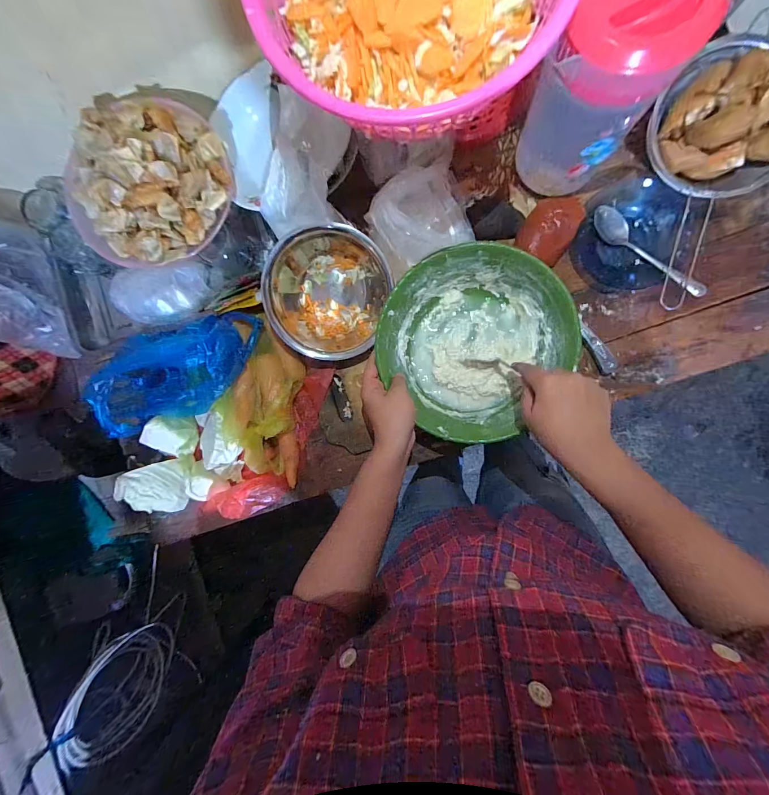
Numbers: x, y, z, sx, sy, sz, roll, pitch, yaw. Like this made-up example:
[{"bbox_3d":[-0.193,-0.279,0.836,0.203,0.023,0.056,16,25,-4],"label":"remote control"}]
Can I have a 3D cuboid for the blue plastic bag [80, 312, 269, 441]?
[{"bbox_3d":[-0.310,-0.036,0.521,0.272,0.067,0.118,-24,89,7],"label":"blue plastic bag"}]

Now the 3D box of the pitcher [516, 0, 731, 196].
[{"bbox_3d":[0.240,-0.343,0.380,0.107,0.212,0.141,36,95,5],"label":"pitcher"}]

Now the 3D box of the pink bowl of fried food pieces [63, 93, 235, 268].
[{"bbox_3d":[-0.306,-0.275,0.438,0.190,0.076,0.208,37,95,5],"label":"pink bowl of fried food pieces"}]

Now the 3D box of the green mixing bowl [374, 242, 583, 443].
[{"bbox_3d":[0.115,-0.074,0.465,0.217,0.086,0.221,0,91,7],"label":"green mixing bowl"}]

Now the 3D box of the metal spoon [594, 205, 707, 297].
[{"bbox_3d":[0.357,-0.198,0.477,0.033,0.020,0.175,-41,73,6],"label":"metal spoon"}]

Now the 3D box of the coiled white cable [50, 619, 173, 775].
[{"bbox_3d":[-0.749,0.841,0.992,0.083,0.294,0.297,1,92,7],"label":"coiled white cable"}]

